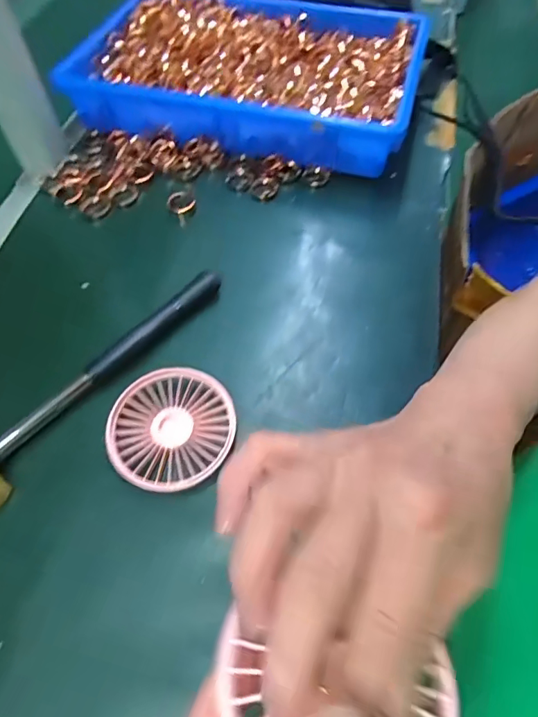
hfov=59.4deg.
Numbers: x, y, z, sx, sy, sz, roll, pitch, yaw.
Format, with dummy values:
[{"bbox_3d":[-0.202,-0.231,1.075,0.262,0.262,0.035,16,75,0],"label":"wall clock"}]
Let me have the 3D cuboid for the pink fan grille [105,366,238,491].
[{"bbox_3d":[-0.070,0.050,0.341,0.089,0.019,0.085,0,59,1],"label":"pink fan grille"}]

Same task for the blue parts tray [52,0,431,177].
[{"bbox_3d":[-0.018,-0.325,0.540,0.345,0.065,0.231,14,60,9],"label":"blue parts tray"}]

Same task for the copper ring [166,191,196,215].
[{"bbox_3d":[-0.086,-0.153,0.464,0.027,0.008,0.027,0,59,1],"label":"copper ring"}]

